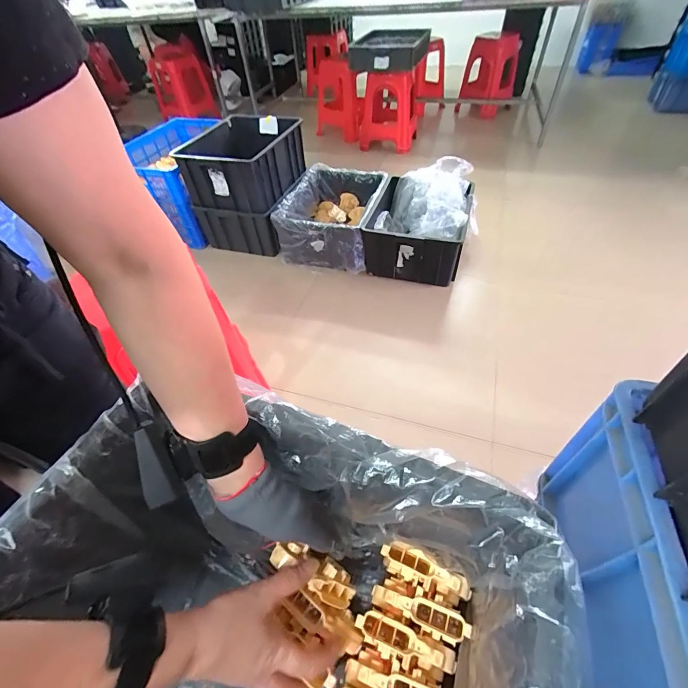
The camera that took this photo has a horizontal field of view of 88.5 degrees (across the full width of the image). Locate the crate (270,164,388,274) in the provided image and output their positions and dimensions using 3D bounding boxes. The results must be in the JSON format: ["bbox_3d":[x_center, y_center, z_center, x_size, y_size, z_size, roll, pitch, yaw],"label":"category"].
[{"bbox_3d":[-0.048,-0.567,1.619,0.400,0.256,0.462,12,50,15],"label":"crate"}]

